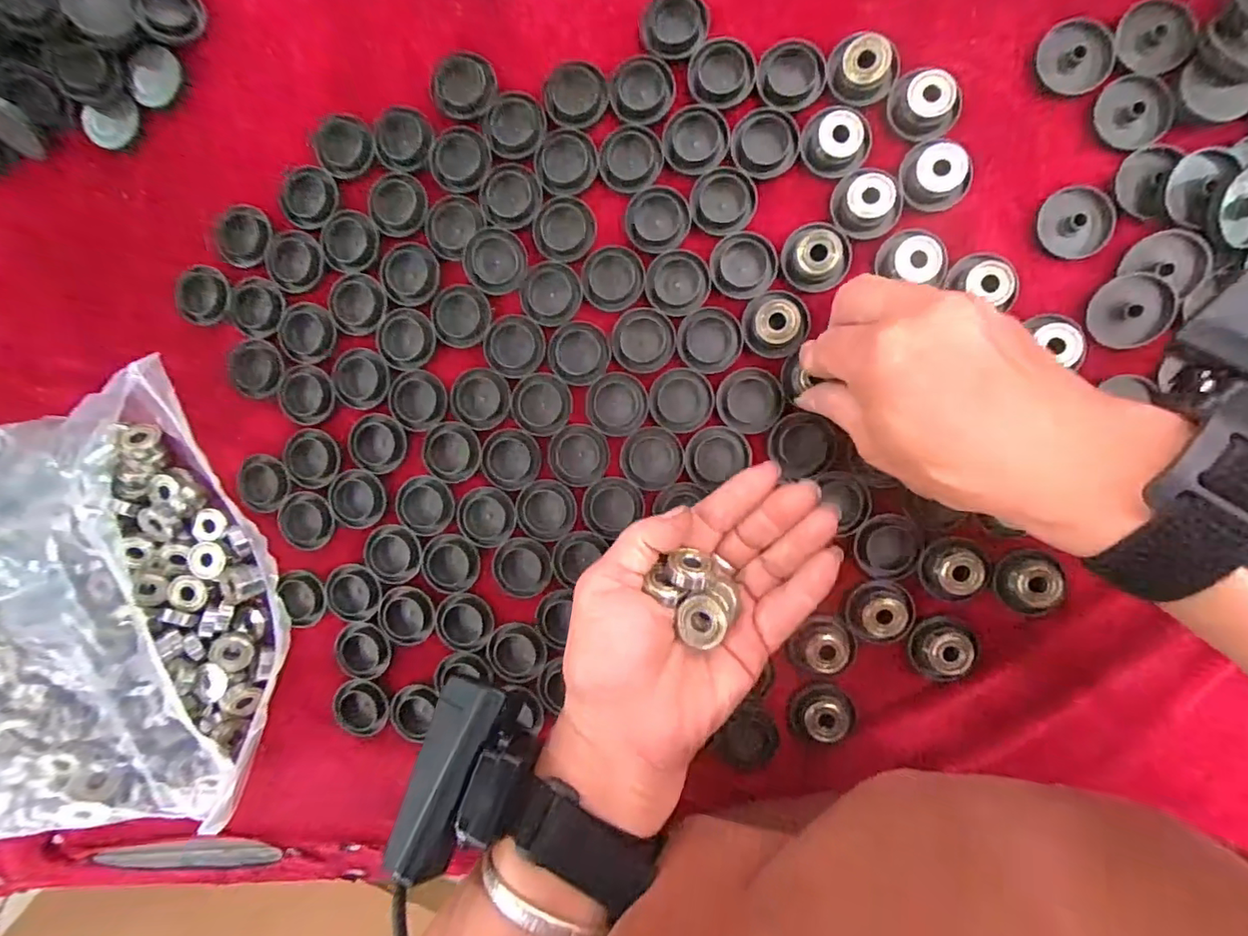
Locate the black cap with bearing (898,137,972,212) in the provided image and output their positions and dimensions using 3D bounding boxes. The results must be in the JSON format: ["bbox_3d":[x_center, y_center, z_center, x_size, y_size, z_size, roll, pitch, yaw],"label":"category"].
[{"bbox_3d":[0.149,-0.141,0.262,0.031,0.010,0.032,0,93,6],"label":"black cap with bearing"}]

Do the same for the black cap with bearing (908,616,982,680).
[{"bbox_3d":[0.159,0.091,0.271,0.026,0.010,0.031,28,96,4],"label":"black cap with bearing"}]

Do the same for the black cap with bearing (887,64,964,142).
[{"bbox_3d":[0.145,-0.174,0.259,0.033,0.012,0.030,0,93,6],"label":"black cap with bearing"}]

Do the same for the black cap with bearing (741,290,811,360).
[{"bbox_3d":[0.076,-0.072,0.272,0.032,0.008,0.031,0,93,6],"label":"black cap with bearing"}]

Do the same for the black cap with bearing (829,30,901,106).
[{"bbox_3d":[0.115,-0.192,0.262,0.032,0.012,0.028,26,95,4],"label":"black cap with bearing"}]

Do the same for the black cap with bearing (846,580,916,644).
[{"bbox_3d":[0.131,0.072,0.276,0.032,0.012,0.028,-2,93,6],"label":"black cap with bearing"}]

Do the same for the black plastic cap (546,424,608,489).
[{"bbox_3d":[-0.024,-0.006,0.291,0.031,0.004,0.032,5,94,6],"label":"black plastic cap"}]

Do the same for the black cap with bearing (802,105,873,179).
[{"bbox_3d":[0.104,-0.159,0.265,0.032,0.008,0.030,0,93,6],"label":"black cap with bearing"}]

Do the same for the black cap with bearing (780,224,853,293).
[{"bbox_3d":[0.095,-0.105,0.268,0.032,0.009,0.033,0,93,6],"label":"black cap with bearing"}]

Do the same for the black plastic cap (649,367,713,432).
[{"bbox_3d":[0.030,-0.035,0.283,0.032,0.004,0.032,0,93,6],"label":"black plastic cap"}]

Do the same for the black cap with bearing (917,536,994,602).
[{"bbox_3d":[0.163,0.049,0.269,0.030,0.009,0.030,0,93,6],"label":"black cap with bearing"}]

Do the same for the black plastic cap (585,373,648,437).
[{"bbox_3d":[-0.004,-0.033,0.287,0.032,0.004,0.032,0,93,6],"label":"black plastic cap"}]

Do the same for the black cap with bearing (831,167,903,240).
[{"bbox_3d":[0.119,-0.129,0.264,0.033,0.010,0.031,0,93,6],"label":"black cap with bearing"}]

